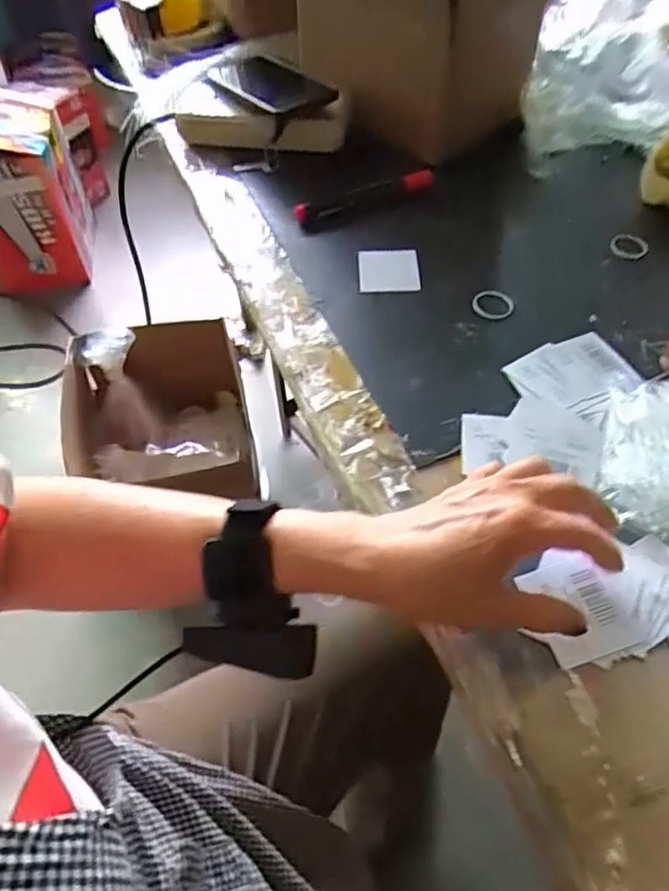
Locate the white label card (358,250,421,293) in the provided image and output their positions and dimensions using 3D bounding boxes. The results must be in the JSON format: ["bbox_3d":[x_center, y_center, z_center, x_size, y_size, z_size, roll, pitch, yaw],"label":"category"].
[{"bbox_3d":[0.047,-0.154,0.543,0.052,0.007,0.054,-1,52,1],"label":"white label card"}]

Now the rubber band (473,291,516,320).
[{"bbox_3d":[0.130,-0.115,0.513,0.033,0.004,0.029,9,66,12],"label":"rubber band"}]

